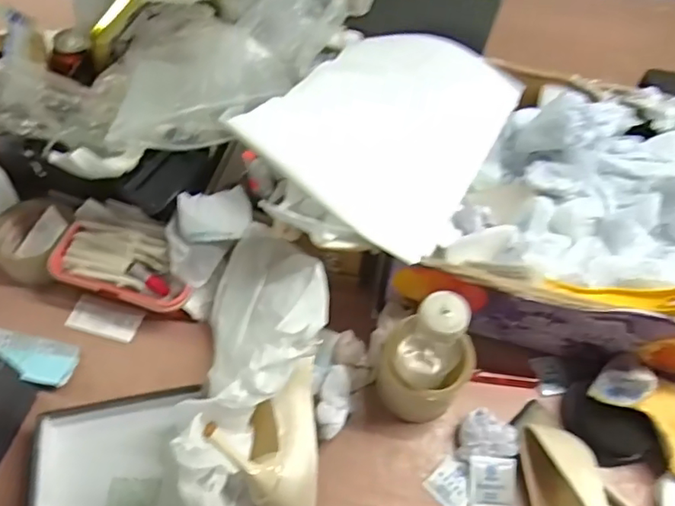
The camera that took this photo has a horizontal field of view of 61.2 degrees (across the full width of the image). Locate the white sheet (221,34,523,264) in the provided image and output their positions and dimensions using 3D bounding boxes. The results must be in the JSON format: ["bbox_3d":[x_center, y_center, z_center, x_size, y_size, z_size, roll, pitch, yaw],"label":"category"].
[{"bbox_3d":[0.065,-0.154,0.635,0.237,0.051,0.322,32,61,16],"label":"white sheet"}]

